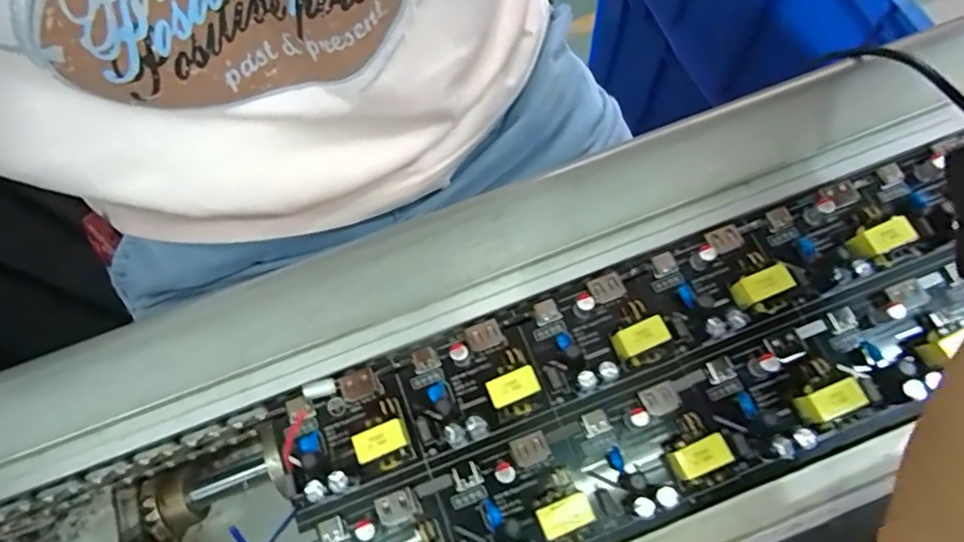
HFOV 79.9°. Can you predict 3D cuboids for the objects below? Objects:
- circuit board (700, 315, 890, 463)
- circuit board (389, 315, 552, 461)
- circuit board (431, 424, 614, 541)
[{"bbox_3d":[0.116,0.042,0.212,0.053,0.020,0.040,-23,71,-5],"label":"circuit board"},{"bbox_3d":[-0.005,0.043,0.219,0.051,0.017,0.040,-22,71,-5],"label":"circuit board"},{"bbox_3d":[0.013,0.083,0.204,0.052,0.015,0.040,-21,71,-5],"label":"circuit board"}]

